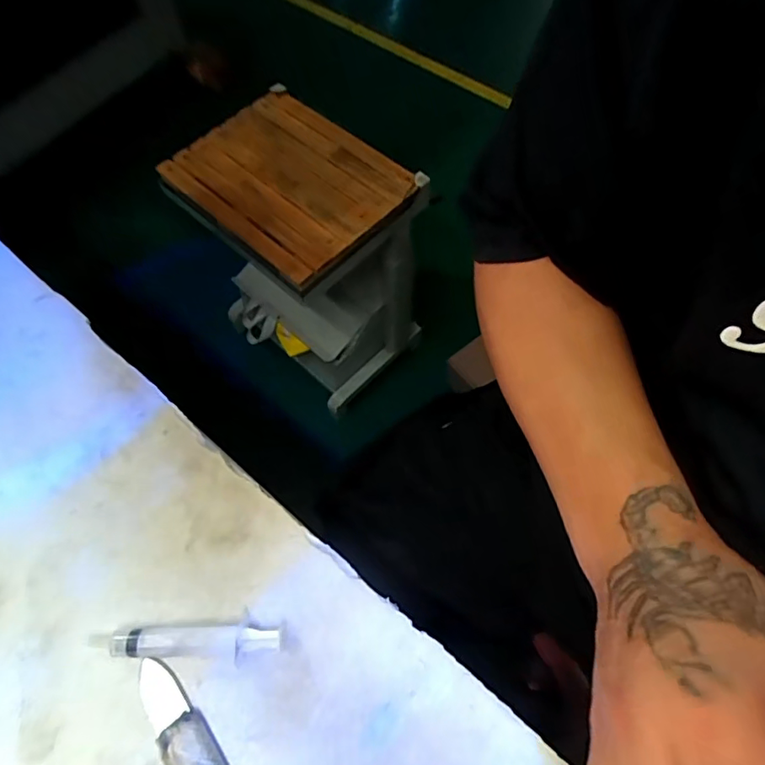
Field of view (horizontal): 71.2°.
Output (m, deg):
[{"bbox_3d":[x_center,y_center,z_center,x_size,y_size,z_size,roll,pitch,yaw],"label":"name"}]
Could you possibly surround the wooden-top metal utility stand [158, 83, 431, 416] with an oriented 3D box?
[{"bbox_3d":[-0.145,-0.236,1.055,0.348,0.475,0.269,38,69,20],"label":"wooden-top metal utility stand"}]

